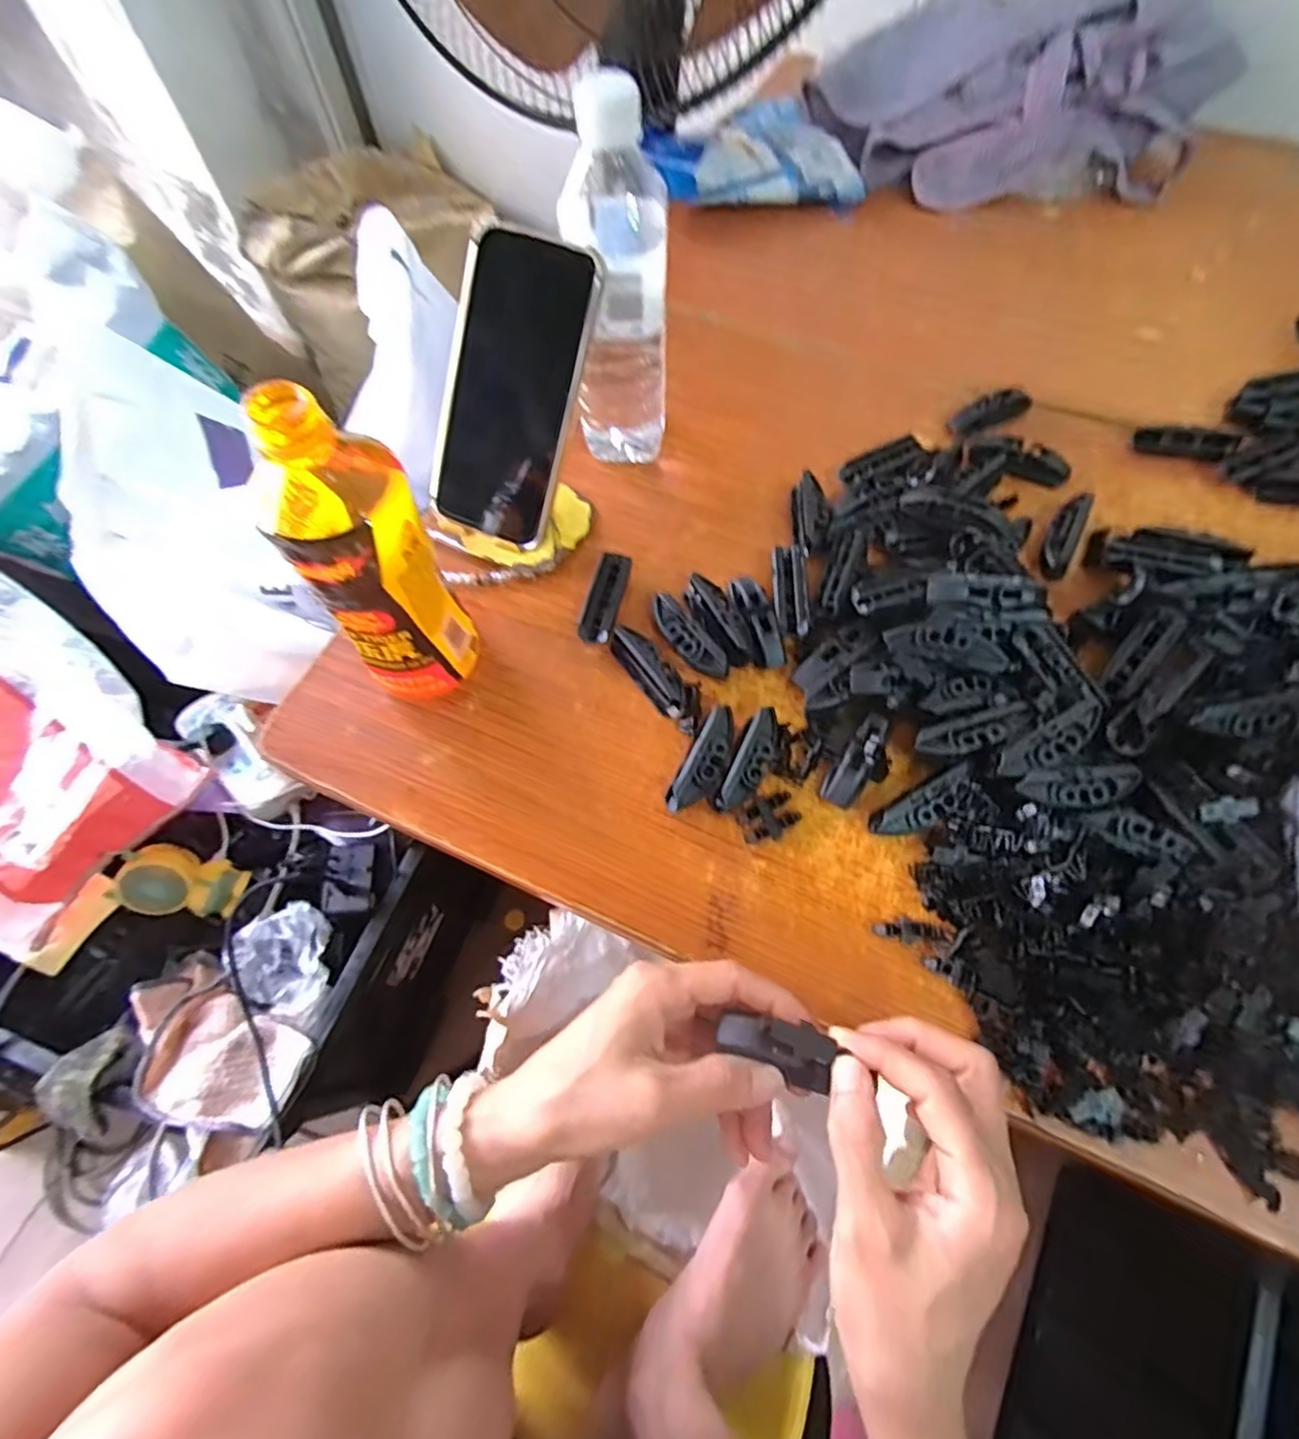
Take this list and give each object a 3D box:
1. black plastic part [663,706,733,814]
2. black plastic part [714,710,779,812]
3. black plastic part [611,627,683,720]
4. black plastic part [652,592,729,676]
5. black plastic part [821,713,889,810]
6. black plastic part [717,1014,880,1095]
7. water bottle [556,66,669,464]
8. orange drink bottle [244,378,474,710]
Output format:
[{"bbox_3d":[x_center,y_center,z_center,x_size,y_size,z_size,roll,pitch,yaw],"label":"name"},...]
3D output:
[{"bbox_3d":[0.033,0.025,0.376,0.020,0.021,0.071,26,68,12],"label":"black plastic part"},{"bbox_3d":[0.060,0.024,0.377,0.020,0.021,0.066,24,68,11],"label":"black plastic part"},{"bbox_3d":[0.001,-0.031,0.402,0.020,0.019,0.065,-34,69,-14],"label":"black plastic part"},{"bbox_3d":[0.022,-0.052,0.411,0.021,0.017,0.070,-32,69,-13],"label":"black plastic part"},{"bbox_3d":[0.121,0.022,0.369,0.019,0.018,0.059,29,83,17],"label":"black plastic part"},{"bbox_3d":[0.053,0.137,0.263,0.046,0.012,0.019,13,63,15],"label":"black plastic part"},{"bbox_3d":[-0.020,-0.265,0.408,0.063,0.207,0.064,-3,65,-1],"label":"water bottle"},{"bbox_3d":[-0.148,-0.084,0.343,0.065,0.187,0.075,-31,68,-13],"label":"orange drink bottle"}]

